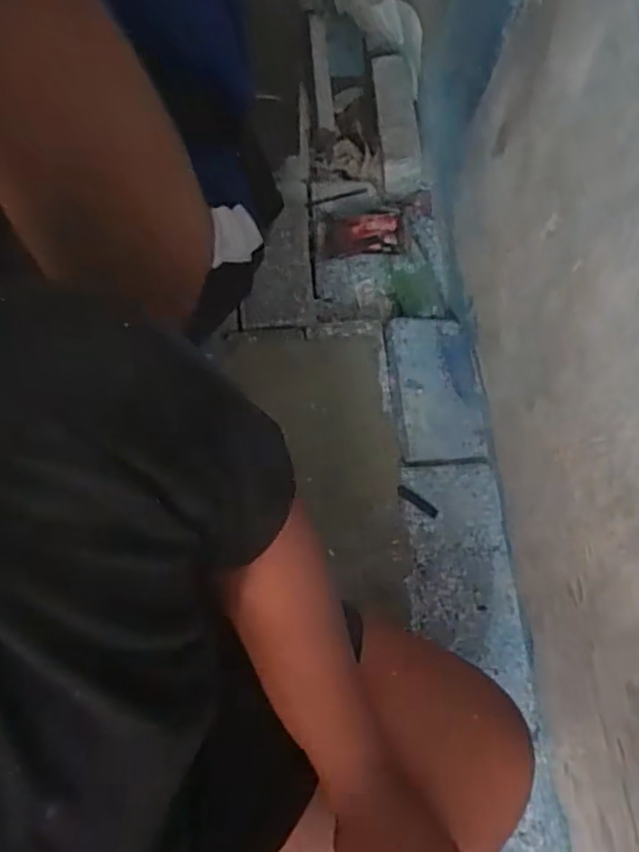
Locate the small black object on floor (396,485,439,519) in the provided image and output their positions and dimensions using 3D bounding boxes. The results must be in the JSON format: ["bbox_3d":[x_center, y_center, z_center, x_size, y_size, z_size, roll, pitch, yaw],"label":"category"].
[{"bbox_3d":[0.124,0.095,0.818,0.058,0.007,0.016,32,71,10],"label":"small black object on floor"}]

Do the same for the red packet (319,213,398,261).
[{"bbox_3d":[0.062,-0.295,0.997,0.117,0.028,0.067,1,69,-1],"label":"red packet"}]

